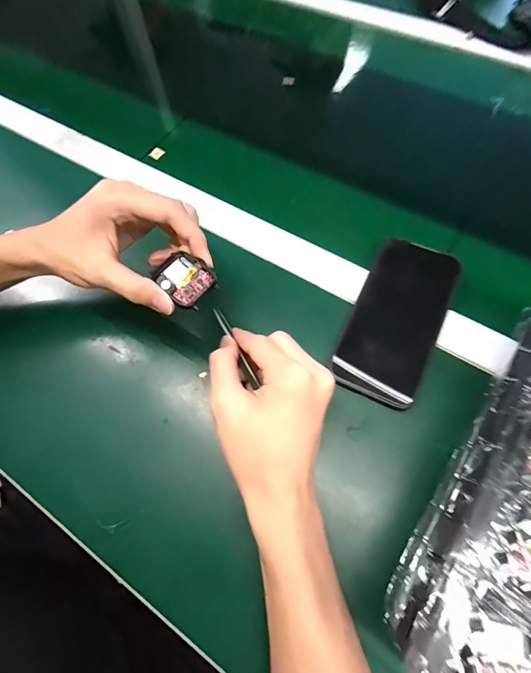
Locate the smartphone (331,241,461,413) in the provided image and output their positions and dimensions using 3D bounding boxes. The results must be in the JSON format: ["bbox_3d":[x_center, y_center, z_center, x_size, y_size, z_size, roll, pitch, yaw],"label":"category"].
[{"bbox_3d":[0.121,-0.018,0.320,0.077,0.012,0.156,26,76,7],"label":"smartphone"}]

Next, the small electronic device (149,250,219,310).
[{"bbox_3d":[-0.061,-0.044,0.269,0.045,0.008,0.036,39,74,18],"label":"small electronic device"}]

